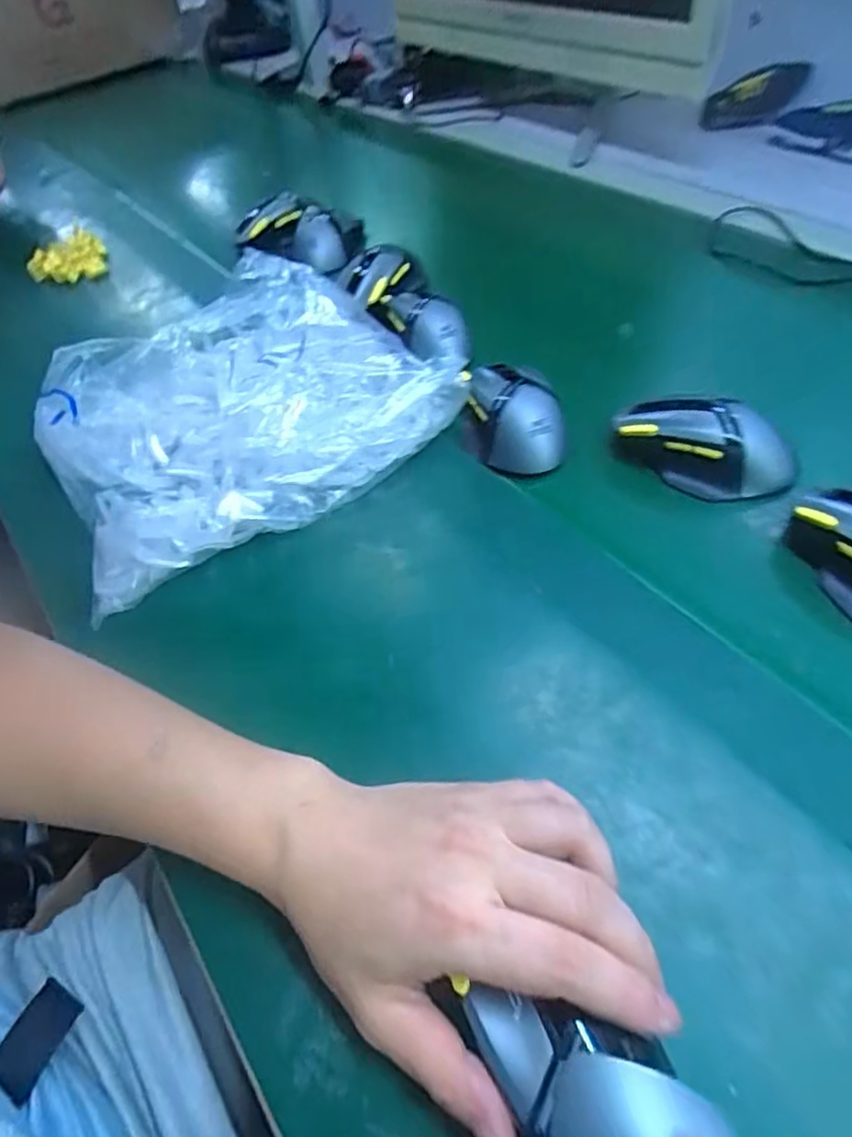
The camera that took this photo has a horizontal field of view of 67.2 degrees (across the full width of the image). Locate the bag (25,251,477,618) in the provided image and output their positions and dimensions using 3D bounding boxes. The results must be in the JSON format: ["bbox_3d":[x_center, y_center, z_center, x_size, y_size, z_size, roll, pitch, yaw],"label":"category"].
[{"bbox_3d":[-0.150,-0.136,0.491,0.280,0.082,0.251,-27,52,-12],"label":"bag"}]

